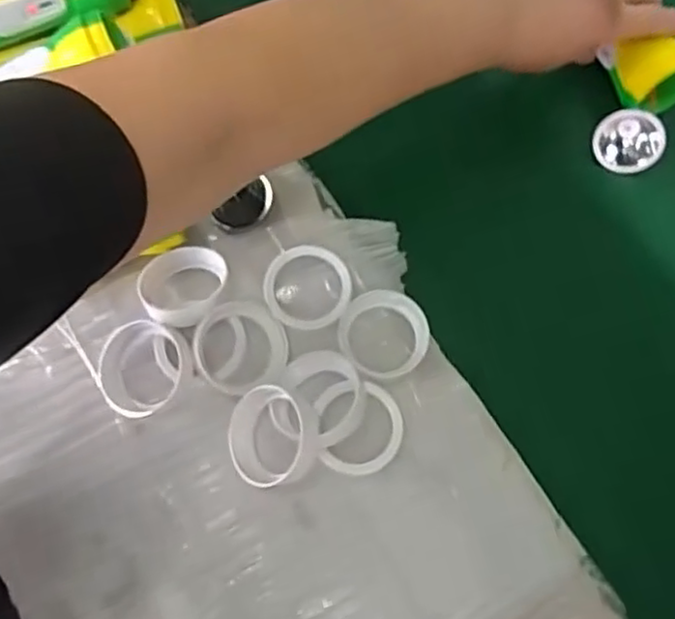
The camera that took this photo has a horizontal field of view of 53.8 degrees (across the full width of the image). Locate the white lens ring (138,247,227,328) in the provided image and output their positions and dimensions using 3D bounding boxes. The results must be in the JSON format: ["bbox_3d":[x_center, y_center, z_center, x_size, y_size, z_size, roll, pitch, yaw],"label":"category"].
[{"bbox_3d":[-0.093,-0.014,0.400,0.054,0.017,0.054,-9,56,13],"label":"white lens ring"}]

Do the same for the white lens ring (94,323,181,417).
[{"bbox_3d":[-0.114,0.035,0.383,0.053,0.012,0.053,-1,87,14],"label":"white lens ring"}]

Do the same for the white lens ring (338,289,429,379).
[{"bbox_3d":[0.027,0.015,0.400,0.053,0.013,0.051,1,69,-2],"label":"white lens ring"}]

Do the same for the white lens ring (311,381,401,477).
[{"bbox_3d":[0.012,0.067,0.377,0.047,0.014,0.052,-4,69,-3],"label":"white lens ring"}]

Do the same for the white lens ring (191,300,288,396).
[{"bbox_3d":[-0.056,0.024,0.388,0.053,0.015,0.054,1,69,-2],"label":"white lens ring"}]

